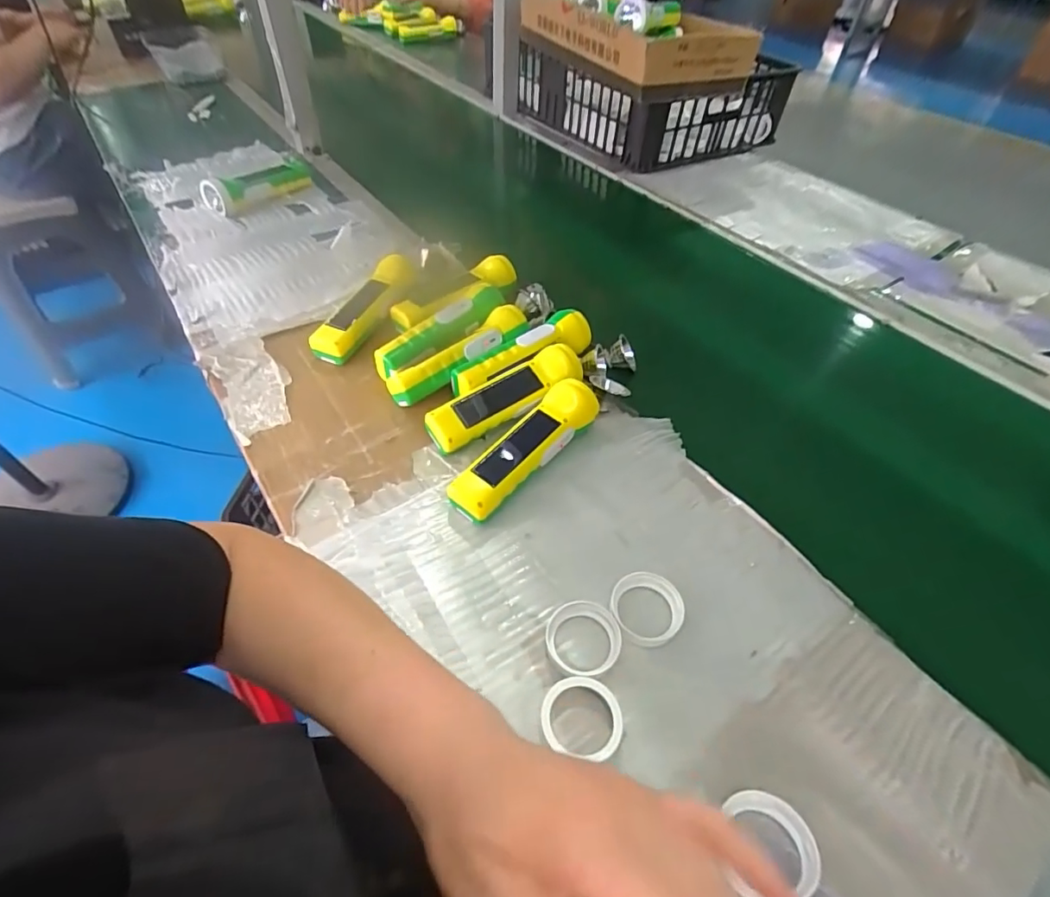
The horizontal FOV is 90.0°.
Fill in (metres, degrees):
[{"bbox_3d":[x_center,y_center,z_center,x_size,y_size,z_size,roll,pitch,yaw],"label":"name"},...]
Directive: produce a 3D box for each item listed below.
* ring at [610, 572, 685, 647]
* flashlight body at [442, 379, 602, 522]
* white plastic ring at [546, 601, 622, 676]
[{"bbox_3d":[0.091,0.120,0.396,0.052,0.013,0.054,1,48,-1],"label":"ring"},{"bbox_3d":[0.002,-0.001,0.475,0.044,0.047,0.160,35,56,26],"label":"flashlight body"},{"bbox_3d":[0.042,0.136,0.377,0.052,0.012,0.051,1,48,-1],"label":"white plastic ring"}]

